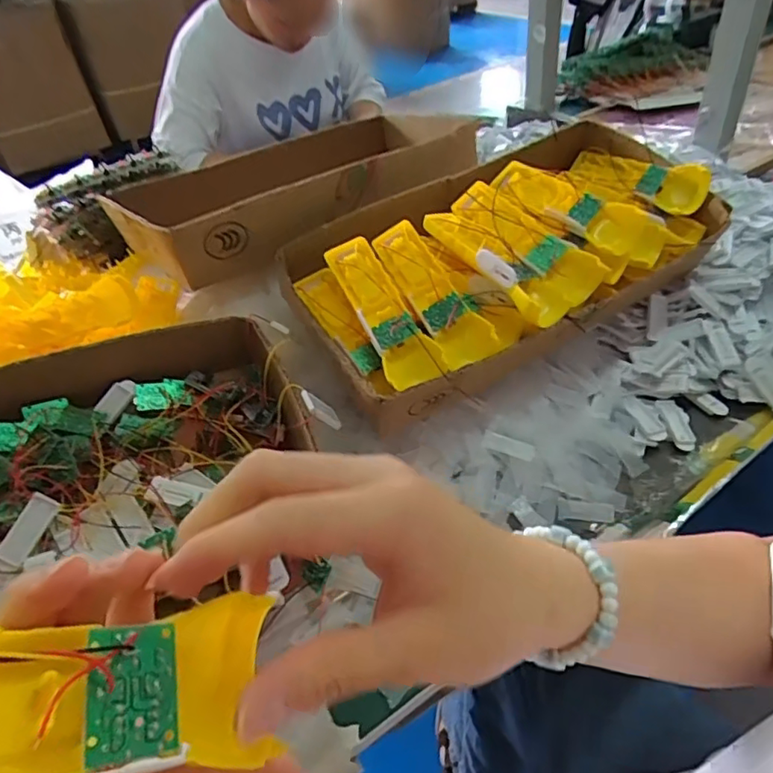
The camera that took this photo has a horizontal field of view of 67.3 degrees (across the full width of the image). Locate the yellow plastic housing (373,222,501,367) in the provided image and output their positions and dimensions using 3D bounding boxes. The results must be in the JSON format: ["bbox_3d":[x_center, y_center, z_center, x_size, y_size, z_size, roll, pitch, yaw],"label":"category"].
[{"bbox_3d":[0.043,-0.089,0.530,0.055,0.034,0.162,-26,70,-19],"label":"yellow plastic housing"}]

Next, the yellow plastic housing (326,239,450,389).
[{"bbox_3d":[-0.005,-0.067,0.517,0.043,0.032,0.157,-23,68,-17],"label":"yellow plastic housing"}]

